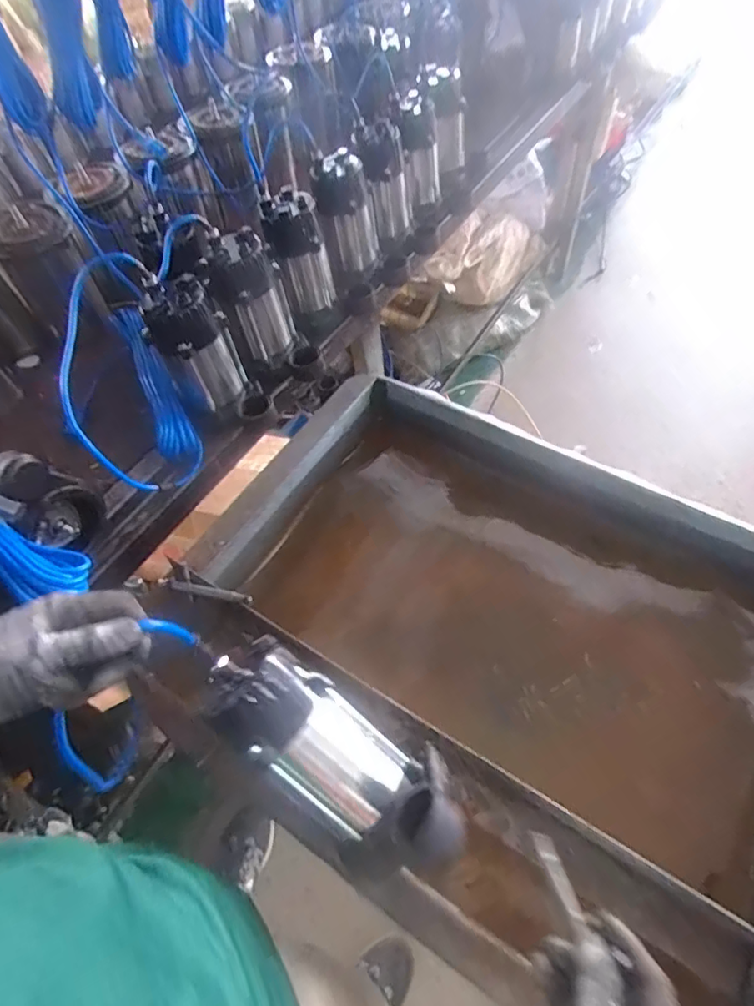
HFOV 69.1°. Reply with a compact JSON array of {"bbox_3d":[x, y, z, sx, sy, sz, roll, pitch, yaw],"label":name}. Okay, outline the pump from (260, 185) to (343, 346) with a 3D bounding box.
[{"bbox_3d":[-0.122,-0.389,0.908,0.098,0.205,0.107,-4,56,2],"label":"pump"}]

